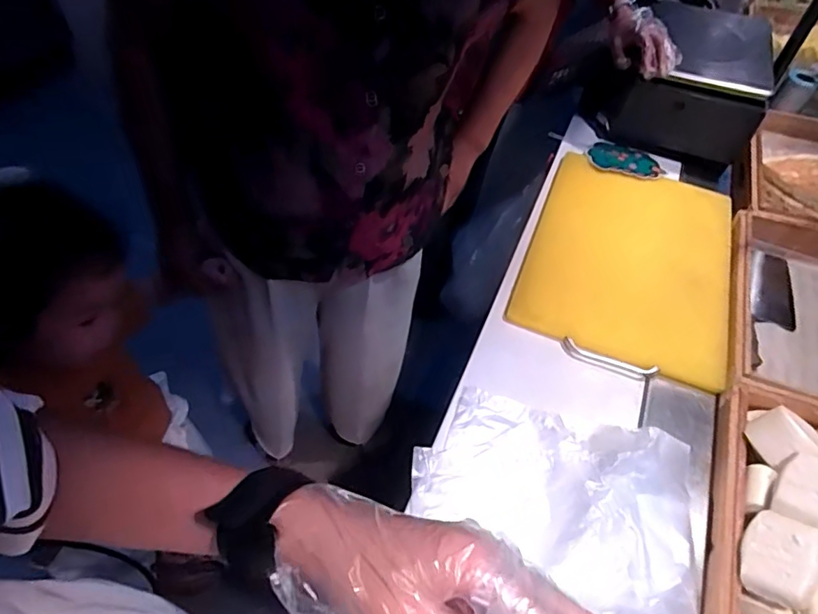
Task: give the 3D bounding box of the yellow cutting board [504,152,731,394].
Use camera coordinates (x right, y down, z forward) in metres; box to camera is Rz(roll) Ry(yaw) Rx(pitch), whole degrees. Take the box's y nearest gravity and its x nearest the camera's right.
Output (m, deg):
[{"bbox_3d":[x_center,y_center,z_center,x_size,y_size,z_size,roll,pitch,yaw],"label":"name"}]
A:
[{"bbox_3d":[0.379,-0.092,0.930,0.328,0.031,0.450,19,52,11],"label":"yellow cutting board"}]

